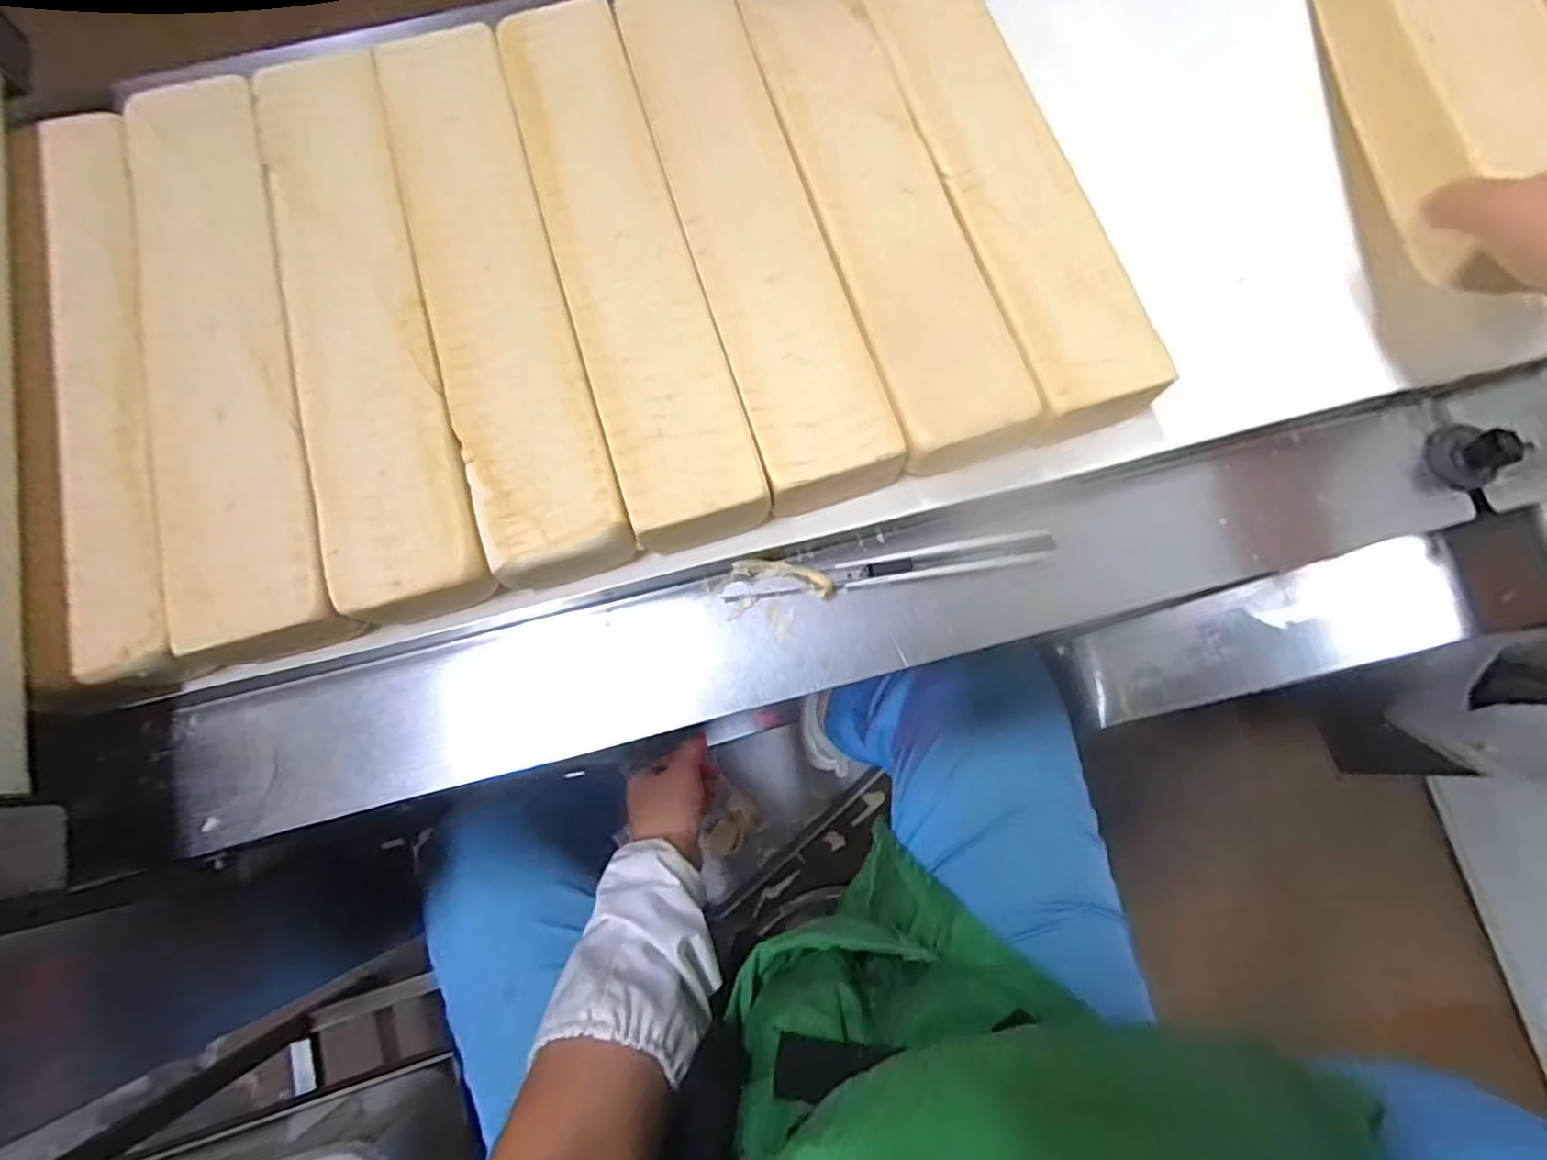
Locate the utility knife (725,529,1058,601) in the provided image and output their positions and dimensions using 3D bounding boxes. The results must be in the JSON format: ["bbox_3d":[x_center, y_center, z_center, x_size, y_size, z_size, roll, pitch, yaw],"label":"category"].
[{"bbox_3d":[0.069,-0.006,0.408,0.187,0.011,0.016,-9,76,-3],"label":"utility knife"}]

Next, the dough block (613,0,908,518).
[{"bbox_3d":[-0.014,-0.212,0.436,0.081,0.054,0.356,-17,77,-5],"label":"dough block"}]

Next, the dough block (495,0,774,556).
[{"bbox_3d":[-0.087,-0.190,0.432,0.080,0.054,0.364,-17,76,-4],"label":"dough block"}]

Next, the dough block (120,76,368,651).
[{"bbox_3d":[-0.316,-0.124,0.410,0.084,0.044,0.364,-17,76,-4],"label":"dough block"}]

